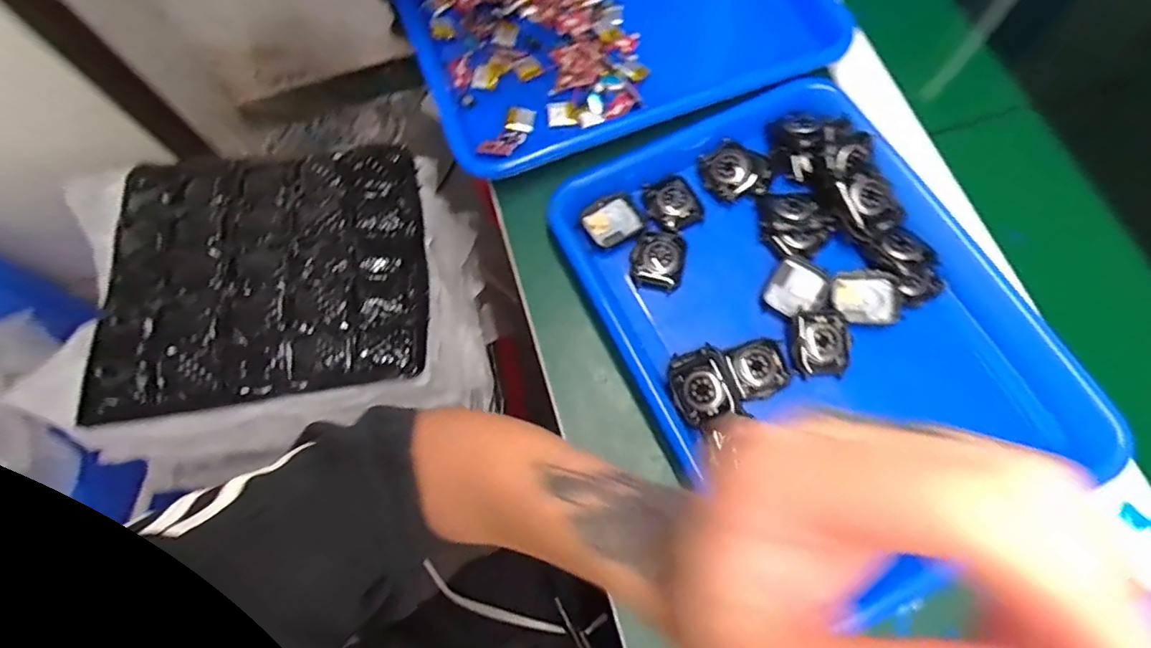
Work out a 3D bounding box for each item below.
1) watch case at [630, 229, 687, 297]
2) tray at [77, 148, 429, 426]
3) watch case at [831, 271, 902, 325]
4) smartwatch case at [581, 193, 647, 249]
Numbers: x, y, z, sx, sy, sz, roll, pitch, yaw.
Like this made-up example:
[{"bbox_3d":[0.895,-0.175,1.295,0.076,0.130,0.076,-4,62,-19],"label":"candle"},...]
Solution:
[{"bbox_3d":[0.061,-0.047,0.414,0.038,0.007,0.047,9,70,6],"label":"watch case"},{"bbox_3d":[-0.302,-0.052,0.546,0.301,0.035,0.262,-10,69,-1],"label":"tray"},{"bbox_3d":[0.203,-0.018,0.391,0.045,0.006,0.039,3,70,4],"label":"watch case"},{"bbox_3d":[0.028,-0.078,0.427,0.043,0.007,0.039,-31,71,-8],"label":"smartwatch case"}]

